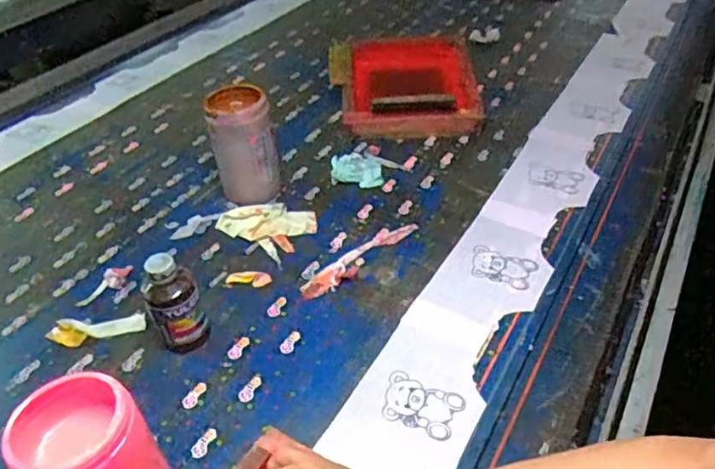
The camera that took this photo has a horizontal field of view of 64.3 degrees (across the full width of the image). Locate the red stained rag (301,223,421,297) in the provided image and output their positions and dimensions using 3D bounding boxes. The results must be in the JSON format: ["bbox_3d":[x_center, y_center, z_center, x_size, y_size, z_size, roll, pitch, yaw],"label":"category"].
[{"bbox_3d":[0.005,0.031,0.806,0.198,0.014,0.038,-35,51,-30],"label":"red stained rag"}]

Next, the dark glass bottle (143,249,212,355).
[{"bbox_3d":[-0.217,0.081,0.674,0.058,0.132,0.056,-2,42,2],"label":"dark glass bottle"}]

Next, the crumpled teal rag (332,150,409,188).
[{"bbox_3d":[0.017,-0.110,0.959,0.120,0.021,0.076,-1,42,3],"label":"crumpled teal rag"}]

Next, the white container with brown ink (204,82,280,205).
[{"bbox_3d":[-0.174,-0.137,0.892,0.096,0.167,0.088,-7,43,-4],"label":"white container with brown ink"}]

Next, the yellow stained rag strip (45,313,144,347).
[{"bbox_3d":[-0.335,0.121,0.732,0.120,0.009,0.040,-6,42,-3],"label":"yellow stained rag strip"}]

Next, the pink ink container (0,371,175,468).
[{"bbox_3d":[-0.217,0.205,0.491,0.091,0.189,0.091,-6,45,6],"label":"pink ink container"}]

